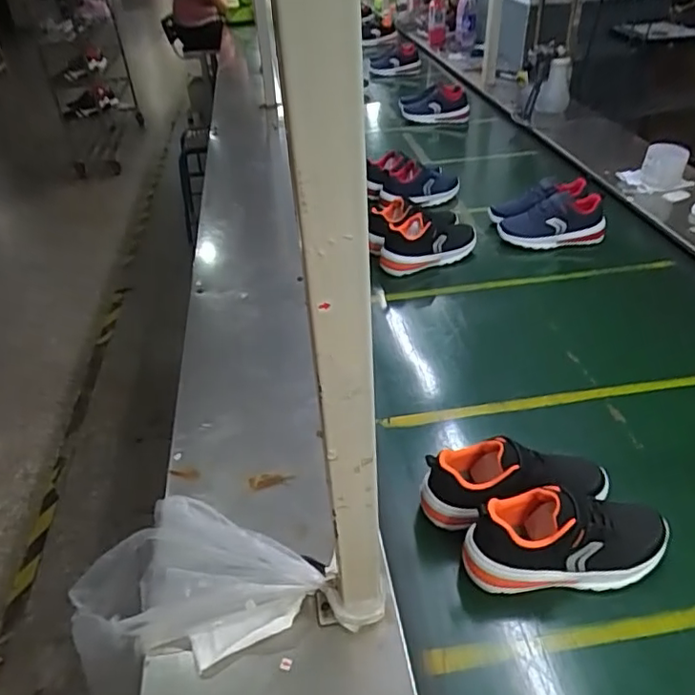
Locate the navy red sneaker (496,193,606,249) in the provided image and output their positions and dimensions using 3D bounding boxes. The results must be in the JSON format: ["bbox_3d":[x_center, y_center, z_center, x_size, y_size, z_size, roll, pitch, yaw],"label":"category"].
[{"bbox_3d":[0.468,-0.289,1.309,0.224,0.085,0.097,-3,39,0],"label":"navy red sneaker"}]

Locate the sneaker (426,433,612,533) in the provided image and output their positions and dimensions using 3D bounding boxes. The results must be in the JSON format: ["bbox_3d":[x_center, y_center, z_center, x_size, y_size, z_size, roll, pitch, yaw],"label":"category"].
[{"bbox_3d":[0.213,0.169,0.727,0.235,0.104,0.088,-2,39,1],"label":"sneaker"}]

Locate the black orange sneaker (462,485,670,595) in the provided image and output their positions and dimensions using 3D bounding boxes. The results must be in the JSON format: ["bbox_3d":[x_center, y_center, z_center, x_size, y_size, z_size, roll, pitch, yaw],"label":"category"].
[{"bbox_3d":[0.254,0.214,0.658,0.231,0.097,0.086,-6,39,-3],"label":"black orange sneaker"}]

